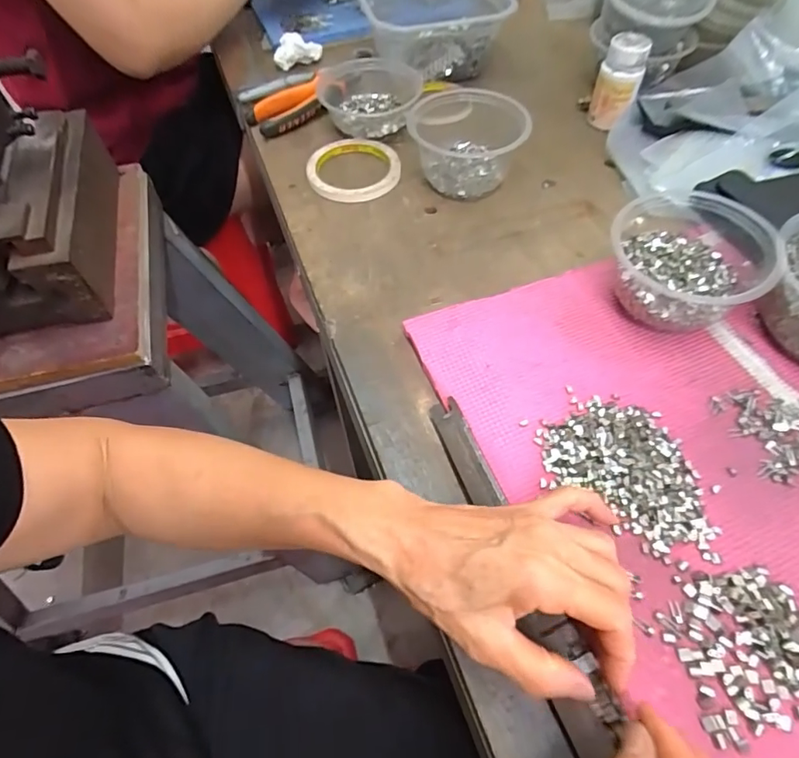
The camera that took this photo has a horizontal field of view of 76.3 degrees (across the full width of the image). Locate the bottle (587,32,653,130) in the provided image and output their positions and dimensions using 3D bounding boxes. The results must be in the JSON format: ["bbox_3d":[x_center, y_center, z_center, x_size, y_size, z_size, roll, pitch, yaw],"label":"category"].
[{"bbox_3d":[0.234,-0.319,0.544,0.045,0.074,0.043,15,58,12],"label":"bottle"}]

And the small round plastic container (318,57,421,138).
[{"bbox_3d":[-0.037,-0.318,0.582,0.118,0.045,0.098,4,57,4],"label":"small round plastic container"}]

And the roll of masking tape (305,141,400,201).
[{"bbox_3d":[-0.049,-0.223,0.541,0.097,0.013,0.094,-1,57,1],"label":"roll of masking tape"}]

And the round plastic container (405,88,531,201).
[{"bbox_3d":[0.067,-0.249,0.524,0.107,0.064,0.135,-6,56,-2],"label":"round plastic container"}]

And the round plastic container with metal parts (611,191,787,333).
[{"bbox_3d":[0.220,-0.087,0.397,0.113,0.066,0.100,35,64,22],"label":"round plastic container with metal parts"}]

